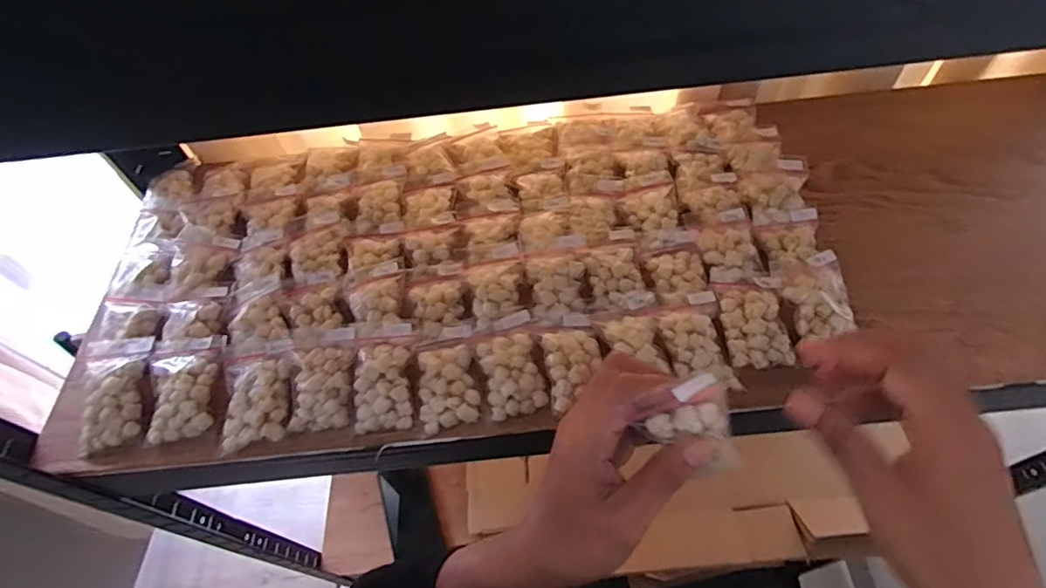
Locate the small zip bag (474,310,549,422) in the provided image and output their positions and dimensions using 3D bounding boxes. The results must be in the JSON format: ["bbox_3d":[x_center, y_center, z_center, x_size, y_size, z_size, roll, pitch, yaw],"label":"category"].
[{"bbox_3d":[-0.007,0.047,0.356,0.042,0.016,0.063,-14,56,-4],"label":"small zip bag"}]

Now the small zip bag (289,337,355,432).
[{"bbox_3d":[-0.133,0.059,0.356,0.040,0.016,0.058,-9,55,-1],"label":"small zip bag"}]

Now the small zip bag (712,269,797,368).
[{"bbox_3d":[0.155,0.015,0.364,0.043,0.013,0.072,-1,56,5],"label":"small zip bag"}]

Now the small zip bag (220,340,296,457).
[{"bbox_3d":[-0.173,0.066,0.353,0.044,0.013,0.066,-11,55,-2],"label":"small zip bag"}]

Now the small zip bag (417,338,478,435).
[{"bbox_3d":[-0.049,0.058,0.352,0.038,0.013,0.058,-7,55,1],"label":"small zip bag"}]

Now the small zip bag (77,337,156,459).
[{"bbox_3d":[-0.278,0.066,0.366,0.047,0.022,0.074,-12,55,-3],"label":"small zip bag"}]

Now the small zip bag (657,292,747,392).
[{"bbox_3d":[0.114,0.031,0.354,0.042,0.013,0.064,-8,55,0],"label":"small zip bag"}]

